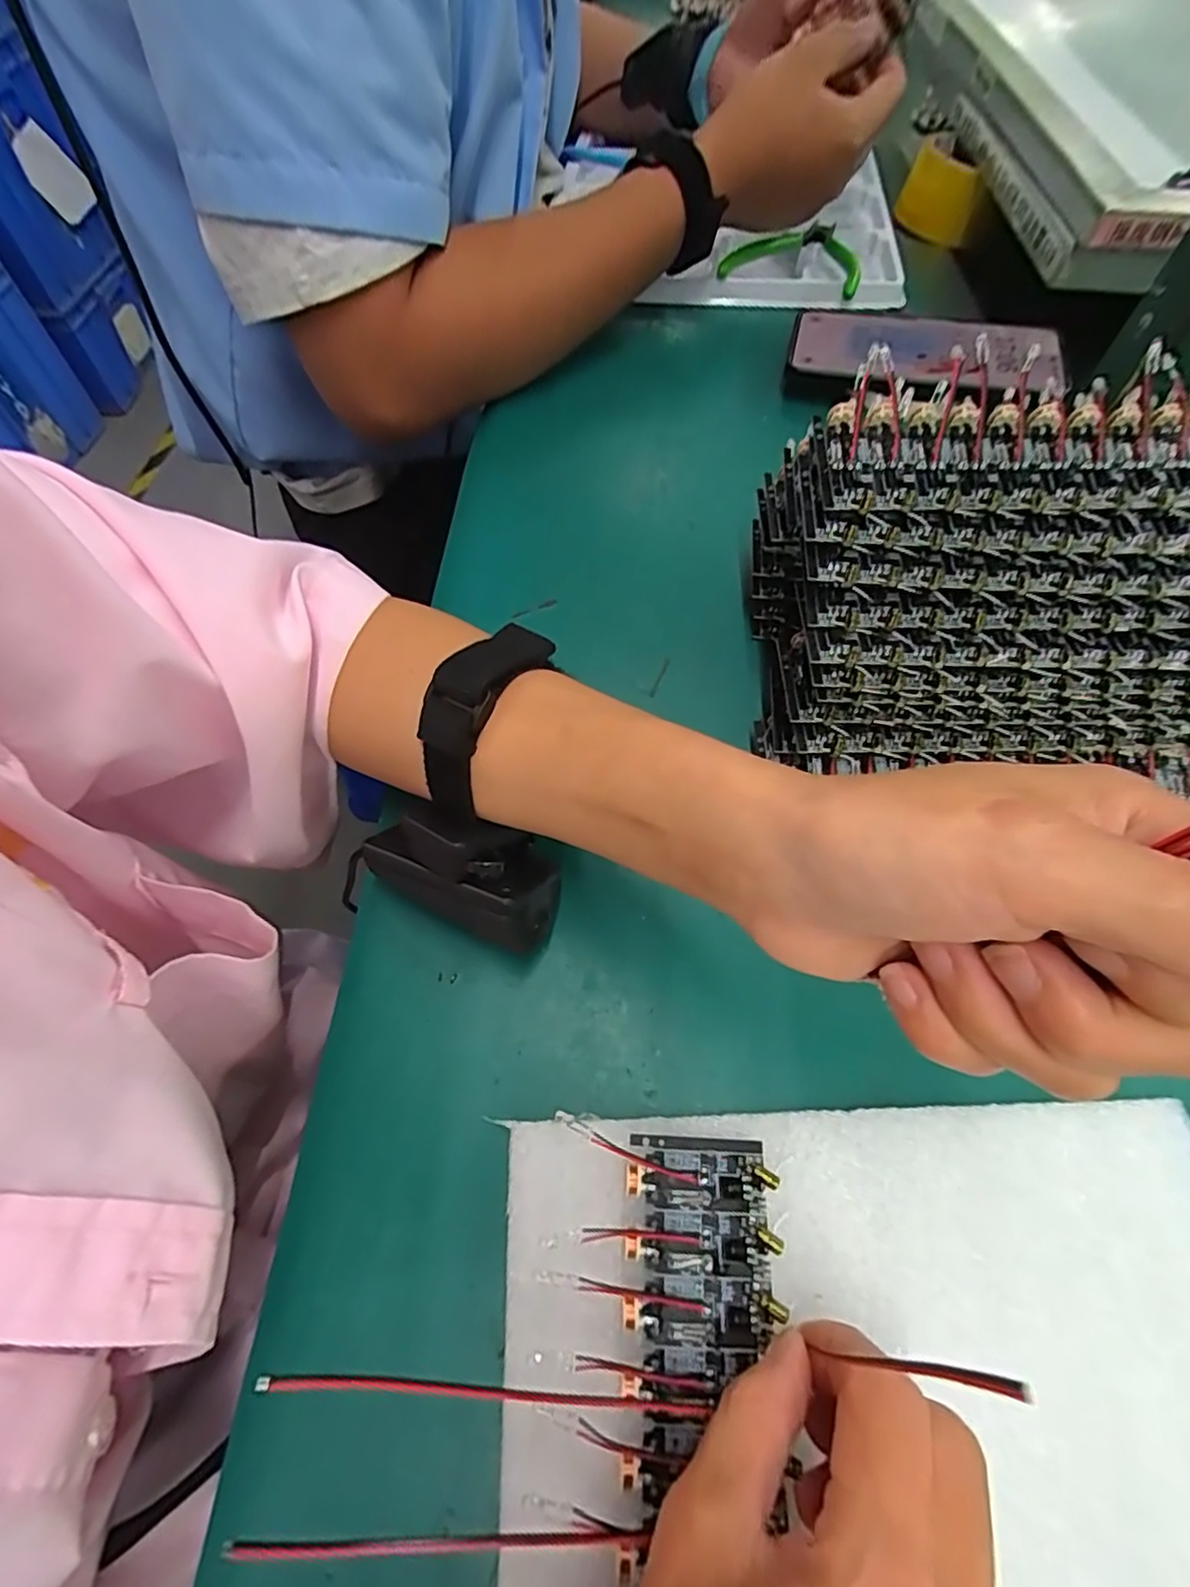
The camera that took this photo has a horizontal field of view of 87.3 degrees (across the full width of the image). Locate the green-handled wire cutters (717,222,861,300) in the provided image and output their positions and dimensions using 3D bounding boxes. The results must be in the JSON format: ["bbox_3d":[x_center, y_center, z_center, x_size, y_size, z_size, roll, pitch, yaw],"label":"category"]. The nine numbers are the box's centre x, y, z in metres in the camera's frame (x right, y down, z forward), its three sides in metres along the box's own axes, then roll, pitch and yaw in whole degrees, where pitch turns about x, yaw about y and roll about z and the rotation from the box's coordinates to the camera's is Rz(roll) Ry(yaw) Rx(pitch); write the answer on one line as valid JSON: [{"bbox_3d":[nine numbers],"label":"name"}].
[{"bbox_3d":[0.155,-0.401,0.464,0.099,0.019,0.107,23,62,13],"label":"green-handled wire cutters"}]

